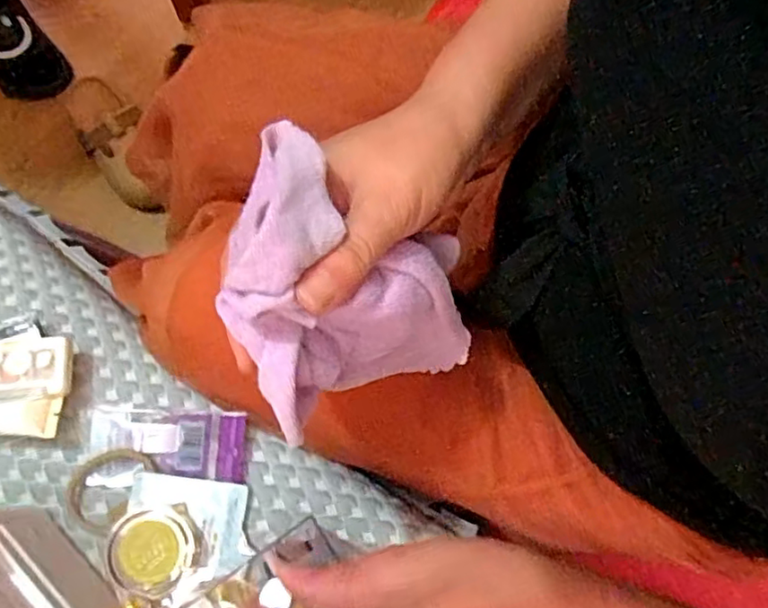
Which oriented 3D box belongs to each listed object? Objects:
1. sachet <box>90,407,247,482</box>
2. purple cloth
[{"bbox_3d":[-0.135,0.084,0.390,0.097,0.005,0.040,7,74,1],"label":"sachet"},{"bbox_3d":[-0.019,-0.015,0.280,0.106,0.111,0.106,-29,76,-9],"label":"purple cloth"}]

